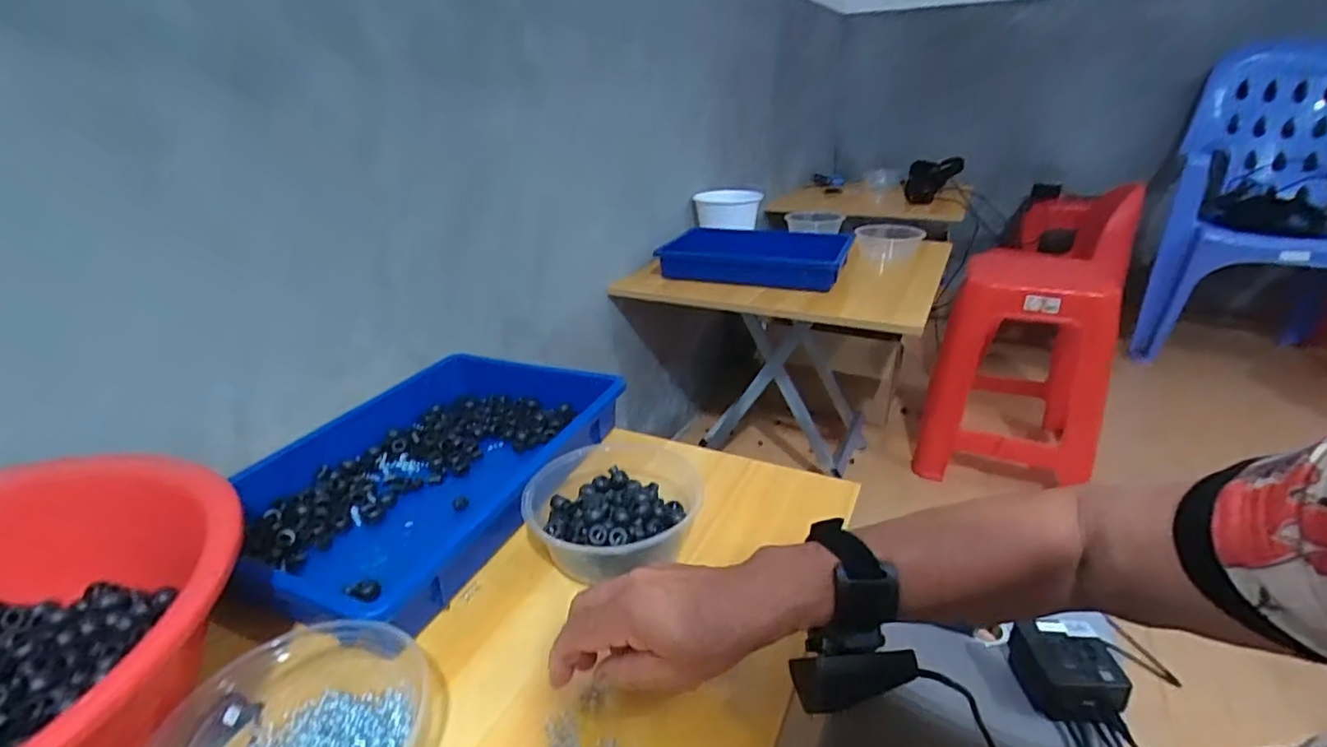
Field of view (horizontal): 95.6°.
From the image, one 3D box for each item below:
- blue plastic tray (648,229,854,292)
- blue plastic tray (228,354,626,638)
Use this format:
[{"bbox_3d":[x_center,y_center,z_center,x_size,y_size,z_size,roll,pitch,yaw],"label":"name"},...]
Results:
[{"bbox_3d":[0.197,-0.246,1.272,0.368,0.071,0.235,8,26,20],"label":"blue plastic tray"},{"bbox_3d":[-0.225,0.085,0.592,0.268,0.061,0.360,11,27,25],"label":"blue plastic tray"}]

